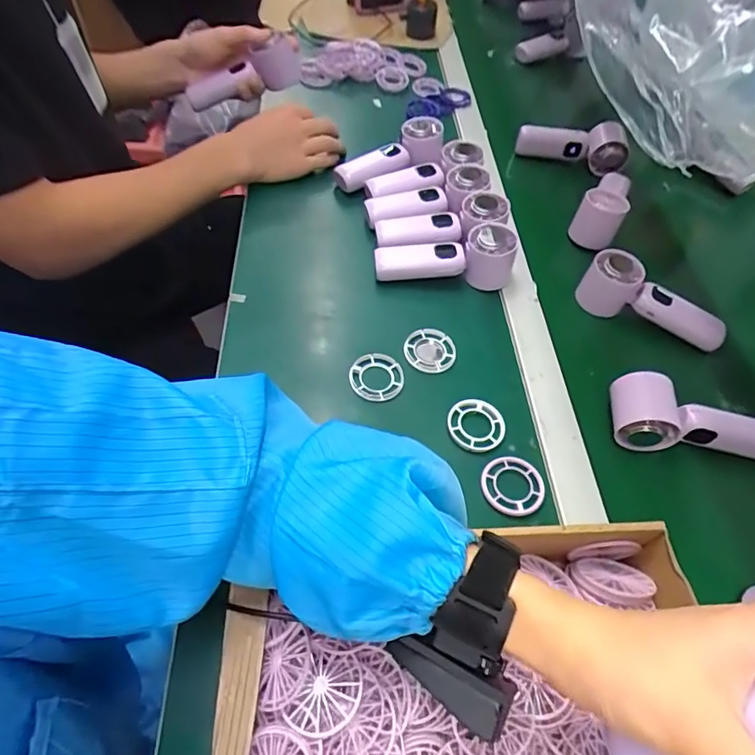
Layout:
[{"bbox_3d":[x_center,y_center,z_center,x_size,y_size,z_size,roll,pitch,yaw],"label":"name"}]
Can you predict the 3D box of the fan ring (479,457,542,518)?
[{"bbox_3d":[0.117,0.092,0.435,0.052,0.005,0.057,2,55,-3],"label":"fan ring"}]

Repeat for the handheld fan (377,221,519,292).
[{"bbox_3d":[0.076,-0.139,0.567,0.156,0.053,0.052,1,55,-3],"label":"handheld fan"}]

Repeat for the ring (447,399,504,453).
[{"bbox_3d":[0.093,0.044,0.467,0.053,0.007,0.053,2,55,-3],"label":"ring"}]

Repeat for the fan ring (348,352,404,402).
[{"bbox_3d":[-0.001,0.000,0.489,0.052,0.012,0.051,2,55,-3],"label":"fan ring"}]

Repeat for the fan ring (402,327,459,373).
[{"bbox_3d":[0.054,-0.028,0.517,0.051,0.006,0.051,2,55,-3],"label":"fan ring"}]

